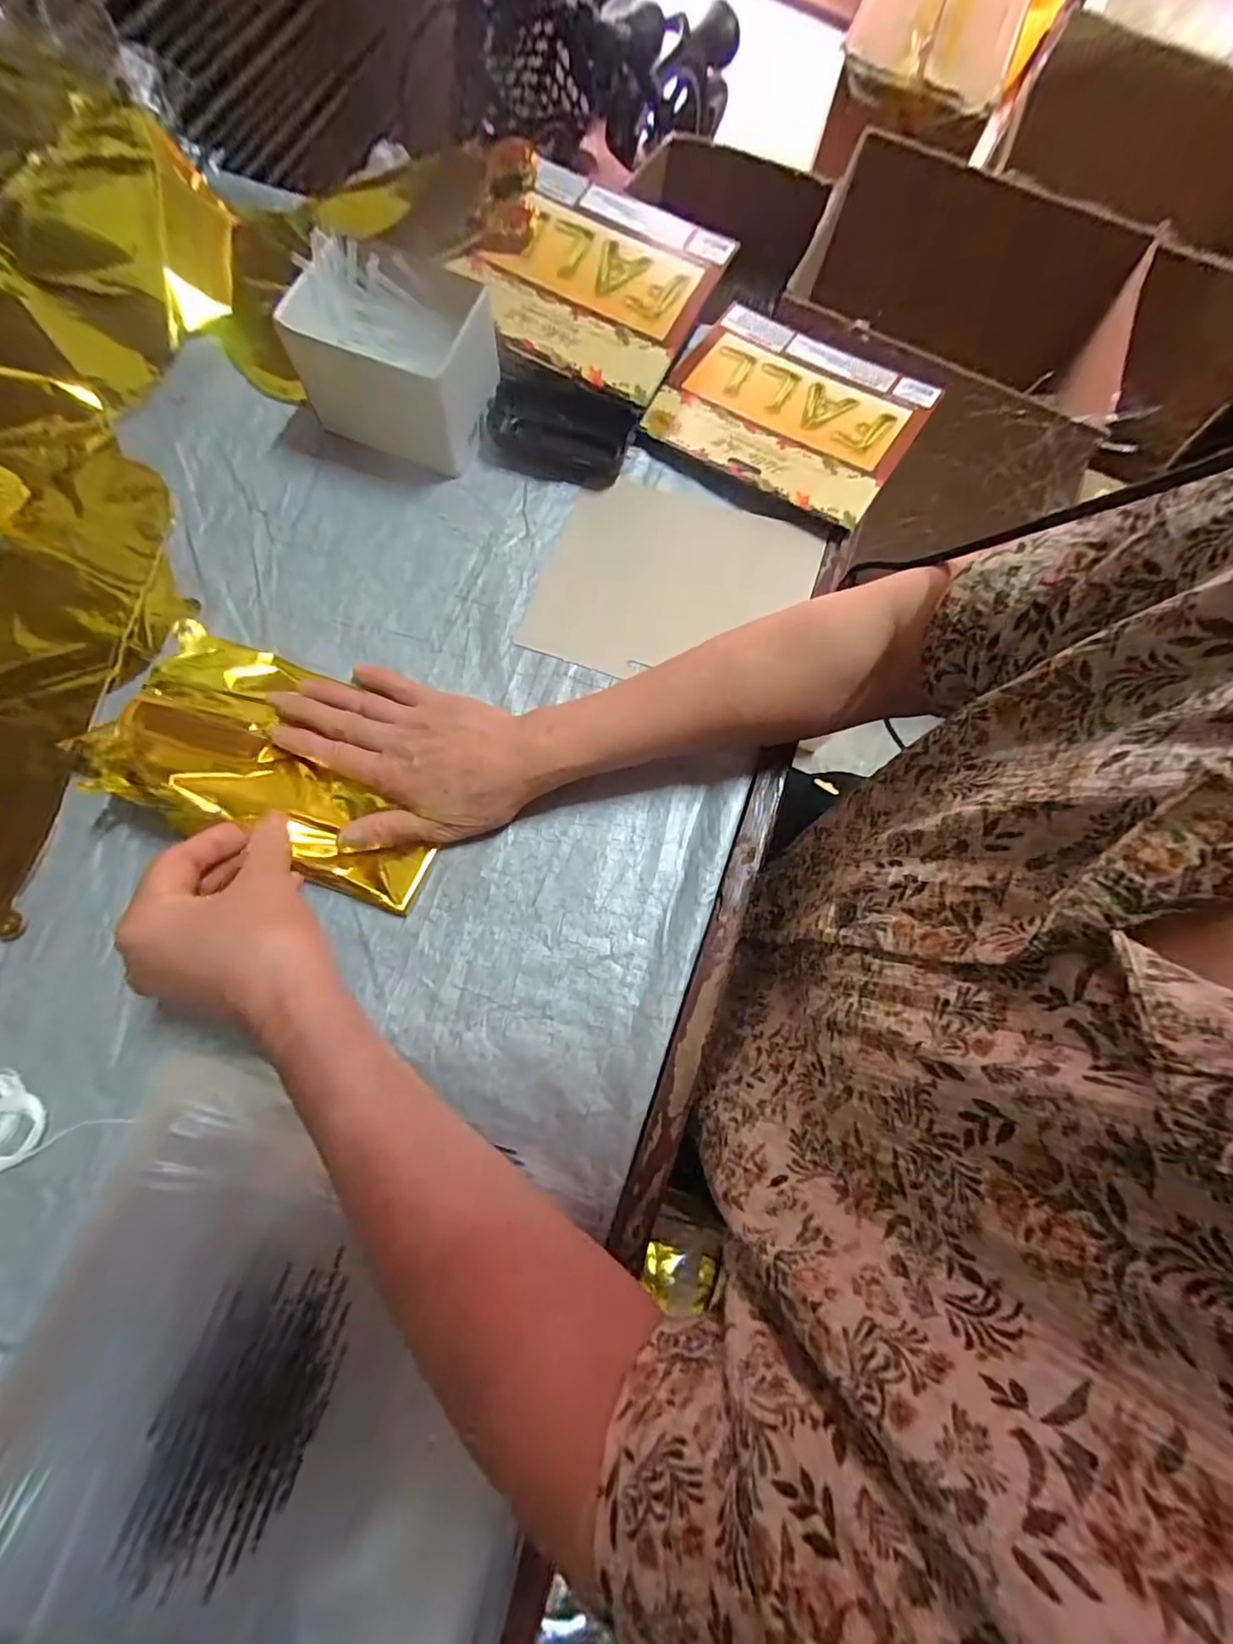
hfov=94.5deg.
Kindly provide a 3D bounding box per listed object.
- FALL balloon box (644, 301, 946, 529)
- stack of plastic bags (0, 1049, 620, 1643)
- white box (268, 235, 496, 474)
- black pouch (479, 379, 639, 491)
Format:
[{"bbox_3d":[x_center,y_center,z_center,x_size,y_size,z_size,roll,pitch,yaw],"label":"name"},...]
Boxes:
[{"bbox_3d":[0.134,-0.328,0.450,0.192,0.015,0.149,33,79,7],"label":"FALL balloon box"},{"bbox_3d":[-0.162,0.277,0.283,0.260,0.030,0.245,17,74,-2],"label":"stack of plastic bags"},{"bbox_3d":[-0.155,-0.334,0.412,0.120,0.077,0.104,22,75,4],"label":"white box"},{"bbox_3d":[-0.046,-0.298,0.437,0.110,0.027,0.063,13,77,2],"label":"black pouch"}]

